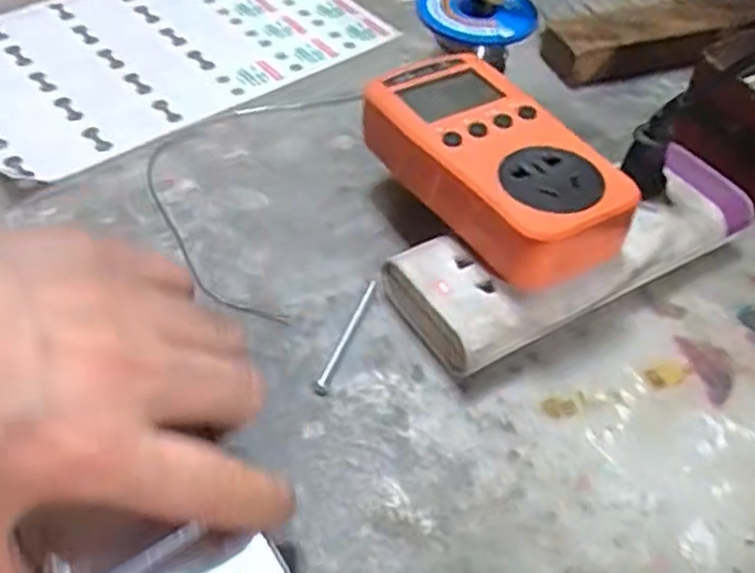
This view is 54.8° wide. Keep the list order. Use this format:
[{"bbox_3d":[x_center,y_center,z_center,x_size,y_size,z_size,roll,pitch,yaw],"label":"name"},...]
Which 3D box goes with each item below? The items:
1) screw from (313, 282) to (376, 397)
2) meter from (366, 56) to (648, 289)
[{"bbox_3d":[-0.013,0.021,0.313,0.006,0.005,0.061,18,50,12],"label":"screw"},{"bbox_3d":[0.049,-0.054,0.322,0.065,0.033,0.123,-21,54,-20],"label":"meter"}]

